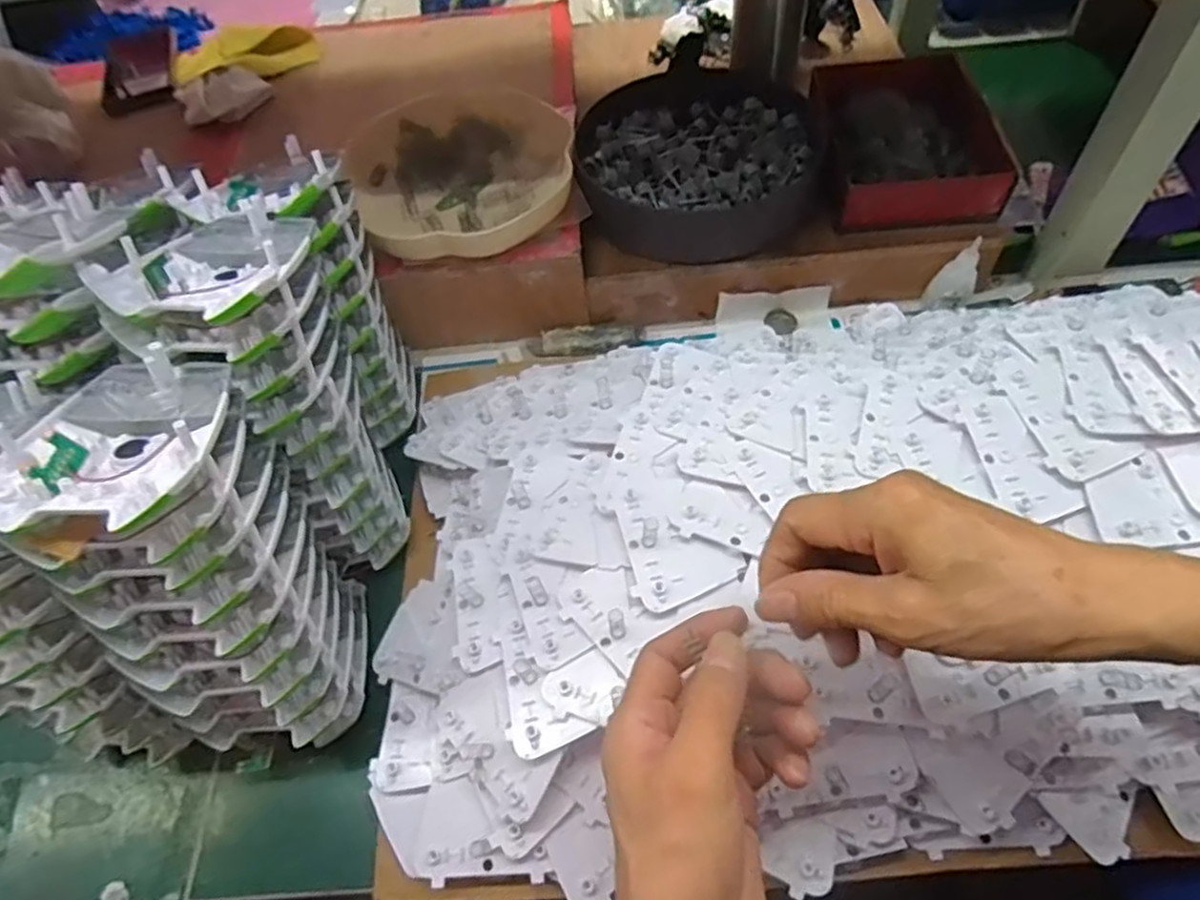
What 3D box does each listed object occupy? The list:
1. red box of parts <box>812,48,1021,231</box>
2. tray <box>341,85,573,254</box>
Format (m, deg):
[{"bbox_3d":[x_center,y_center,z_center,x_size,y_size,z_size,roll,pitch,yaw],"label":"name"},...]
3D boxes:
[{"bbox_3d":[0.268,-0.277,0.623,0.149,0.048,0.180,-5,56,1],"label":"red box of parts"},{"bbox_3d":[-0.116,-0.245,0.631,0.191,0.041,0.202,-2,57,3],"label":"tray"}]

